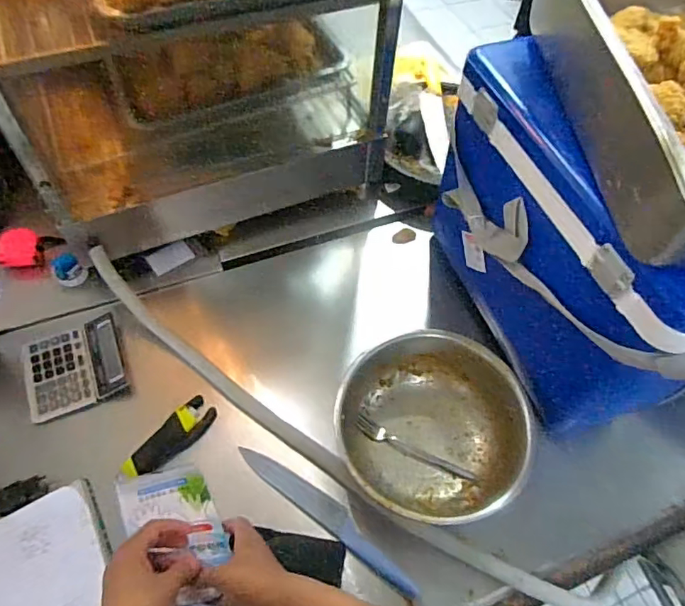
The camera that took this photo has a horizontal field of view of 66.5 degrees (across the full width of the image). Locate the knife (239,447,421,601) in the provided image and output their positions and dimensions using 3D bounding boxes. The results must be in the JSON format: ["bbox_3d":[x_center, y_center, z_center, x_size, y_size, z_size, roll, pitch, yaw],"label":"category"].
[{"bbox_3d":[-0.021,0.302,0.749,0.311,0.016,0.042,33,63,18],"label":"knife"}]

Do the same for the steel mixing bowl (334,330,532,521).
[{"bbox_3d":[0.132,0.185,0.776,0.270,0.108,0.249,1,58,-1],"label":"steel mixing bowl"}]

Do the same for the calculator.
[{"bbox_3d":[-0.431,0.104,0.844,0.146,0.031,0.139,-19,60,-12],"label":"calculator"}]

